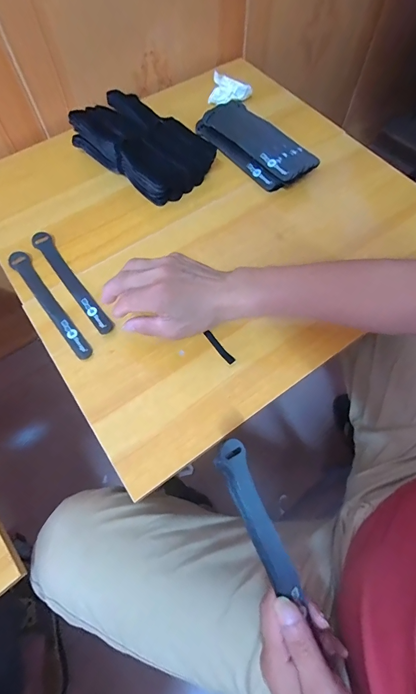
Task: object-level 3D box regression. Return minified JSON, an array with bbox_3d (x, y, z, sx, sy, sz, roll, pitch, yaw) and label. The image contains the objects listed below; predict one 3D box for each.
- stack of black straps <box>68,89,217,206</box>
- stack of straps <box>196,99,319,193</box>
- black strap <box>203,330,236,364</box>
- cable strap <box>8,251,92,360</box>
[{"bbox_3d":[-0.101,-0.308,0.542,0.211,0.068,0.116,37,71,17],"label":"stack of black straps"},{"bbox_3d":[0.078,-0.326,0.561,0.086,0.033,0.203,-37,69,-15],"label":"stack of straps"},{"bbox_3d":[0.013,-0.002,0.428,0.010,0.004,0.053,-35,68,-14],"label":"black strap"},{"bbox_3d":[-0.212,-0.060,0.463,0.025,0.011,0.198,-38,69,-15],"label":"cable strap"}]

